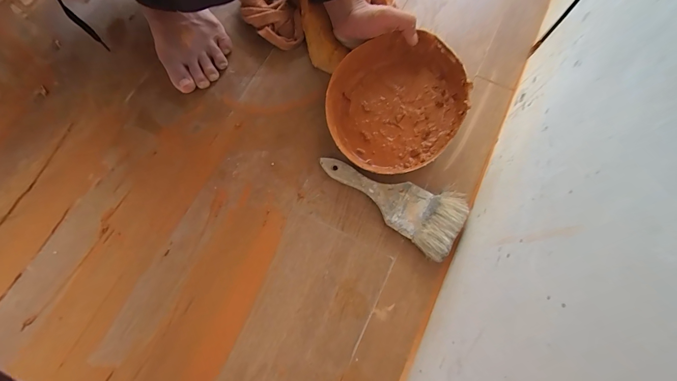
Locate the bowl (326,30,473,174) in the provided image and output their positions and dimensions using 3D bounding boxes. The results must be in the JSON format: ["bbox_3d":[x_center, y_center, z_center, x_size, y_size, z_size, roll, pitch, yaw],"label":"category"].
[{"bbox_3d":[0.074,-0.117,0.410,0.180,0.070,0.180,-2,80,11],"label":"bowl"}]

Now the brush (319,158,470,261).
[{"bbox_3d":[0.066,0.006,0.399,0.190,0.028,0.084,31,76,8],"label":"brush"}]

